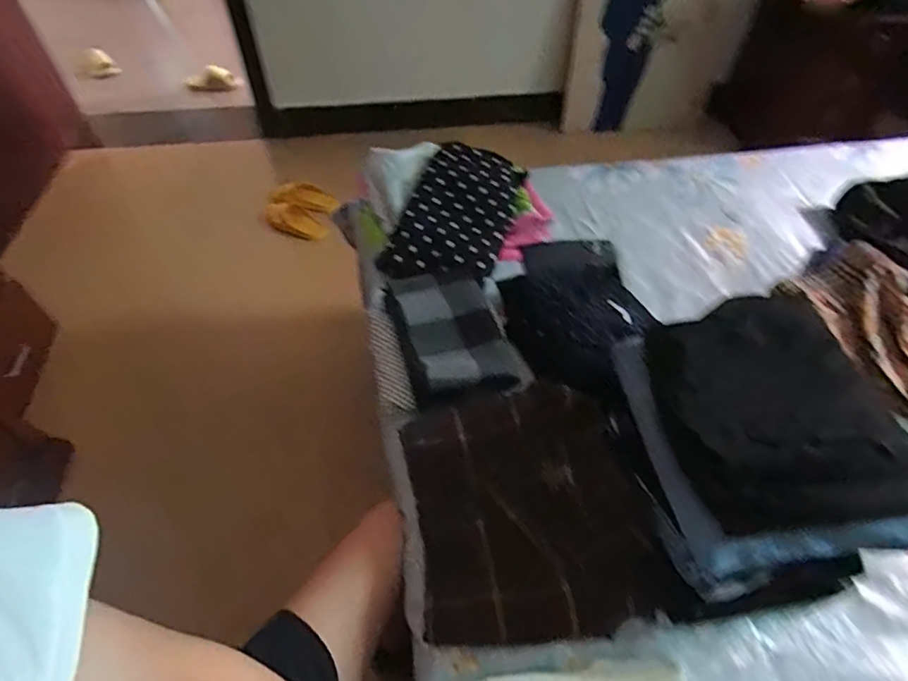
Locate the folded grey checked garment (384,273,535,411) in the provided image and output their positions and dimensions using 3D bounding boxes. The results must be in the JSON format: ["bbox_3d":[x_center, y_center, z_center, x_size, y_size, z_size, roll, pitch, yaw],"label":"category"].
[{"bbox_3d":[-0.002,-0.012,0.750,0.152,0.037,0.224,-13,52,-11],"label":"folded grey checked garment"}]

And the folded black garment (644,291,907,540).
[{"bbox_3d":[0.323,0.066,0.526,0.208,0.058,0.236,-7,52,-7],"label":"folded black garment"}]

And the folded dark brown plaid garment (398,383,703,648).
[{"bbox_3d":[0.077,0.198,0.621,0.266,0.064,0.296,-14,52,-8],"label":"folded dark brown plaid garment"}]

